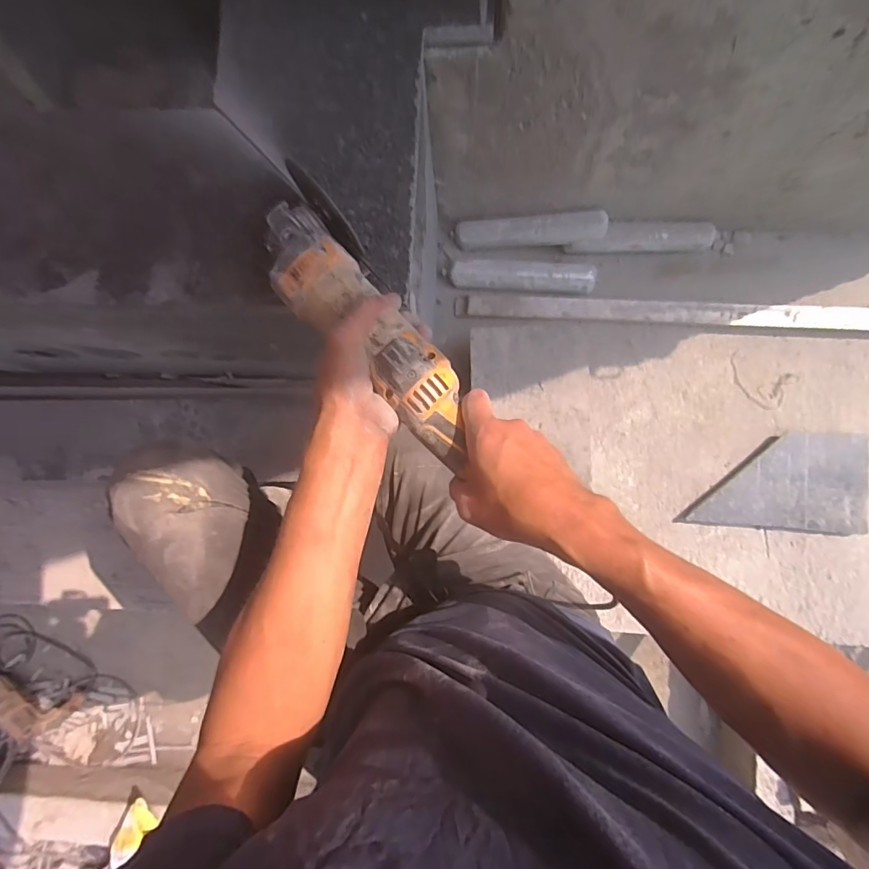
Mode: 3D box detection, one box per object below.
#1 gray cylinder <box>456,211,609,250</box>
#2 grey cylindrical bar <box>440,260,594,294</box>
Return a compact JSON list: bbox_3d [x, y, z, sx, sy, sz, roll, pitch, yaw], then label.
[{"bbox_3d":[0.168,-0.361,0.831,0.262,0.043,0.042,2,86,16],"label":"gray cylinder"},{"bbox_3d":[0.157,-0.286,0.854,0.266,0.046,0.048,4,86,2],"label":"grey cylindrical bar"}]

